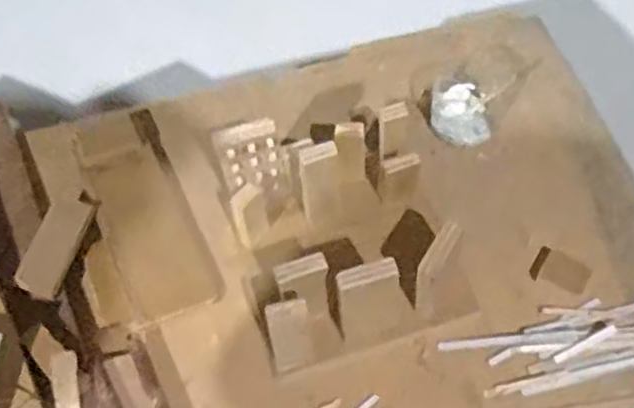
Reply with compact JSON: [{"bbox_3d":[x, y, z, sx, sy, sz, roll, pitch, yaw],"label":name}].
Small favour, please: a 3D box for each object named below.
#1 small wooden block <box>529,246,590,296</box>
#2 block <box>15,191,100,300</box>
[{"bbox_3d":[0.204,0.056,0.588,0.044,0.015,0.026,28,65,17],"label":"small wooden block"},{"bbox_3d":[-0.222,0.034,0.602,0.038,0.011,0.096,14,61,10],"label":"block"}]

